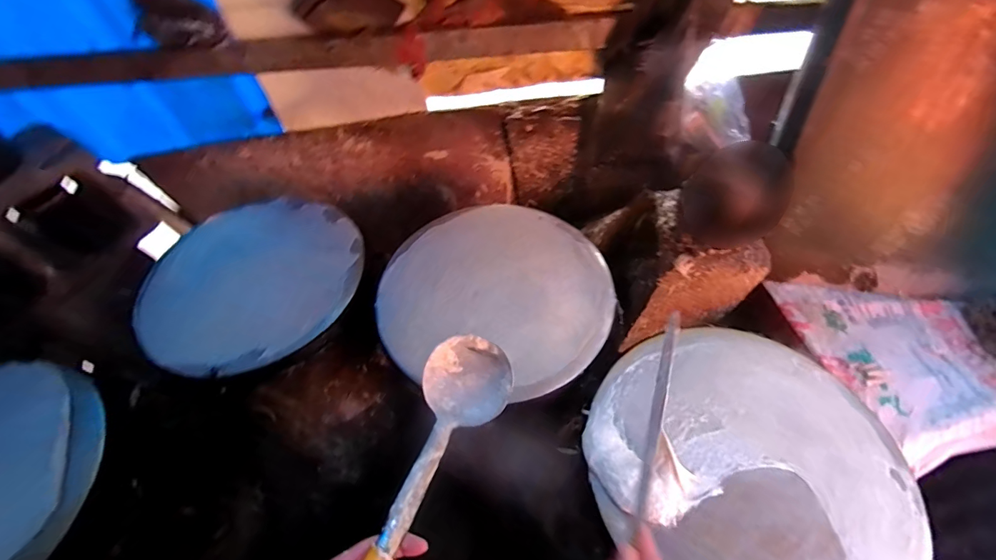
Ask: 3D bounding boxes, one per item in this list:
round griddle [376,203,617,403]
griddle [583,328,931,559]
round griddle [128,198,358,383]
[{"bbox_3d":[-0.004,0.008,0.702,0.363,0.028,0.348,-2,54,2],"label":"round griddle"},{"bbox_3d":[0.308,0.220,0.525,0.355,0.031,0.360,-2,54,2],"label":"griddle"},{"bbox_3d":[-0.422,-0.012,0.745,0.349,0.027,0.357,-2,54,2],"label":"round griddle"}]

